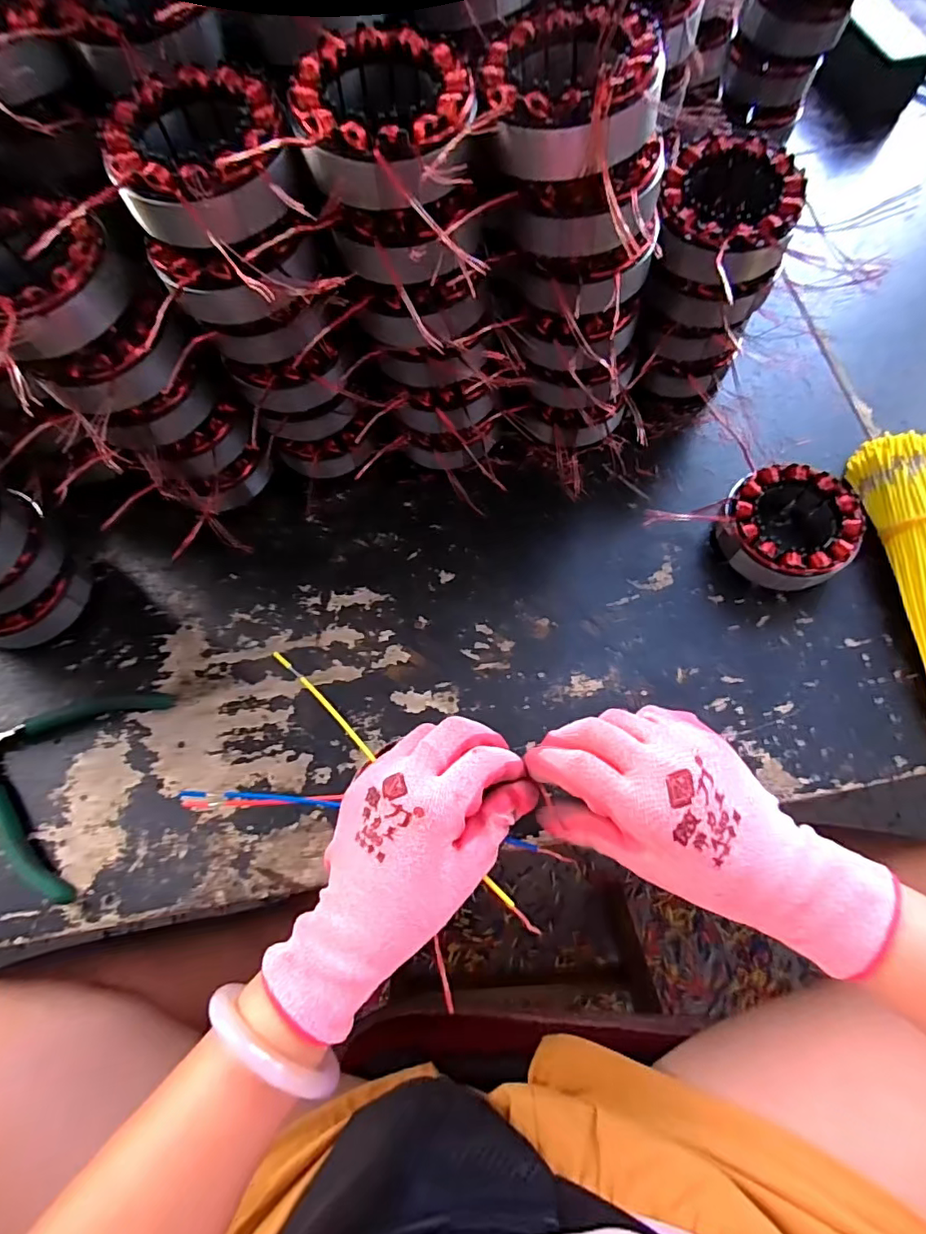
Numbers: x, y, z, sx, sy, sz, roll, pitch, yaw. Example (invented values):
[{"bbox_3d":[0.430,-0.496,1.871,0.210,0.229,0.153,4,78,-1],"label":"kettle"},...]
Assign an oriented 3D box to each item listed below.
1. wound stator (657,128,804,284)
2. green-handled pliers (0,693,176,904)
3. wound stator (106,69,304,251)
[{"bbox_3d":[0.162,-0.248,0.334,0.081,0.035,0.094,24,74,9],"label":"wound stator"},{"bbox_3d":[-0.286,0.099,0.359,0.129,0.018,0.132,16,72,7],"label":"green-handled pliers"},{"bbox_3d":[-0.124,-0.219,0.265,0.085,0.040,0.083,0,71,1],"label":"wound stator"}]

